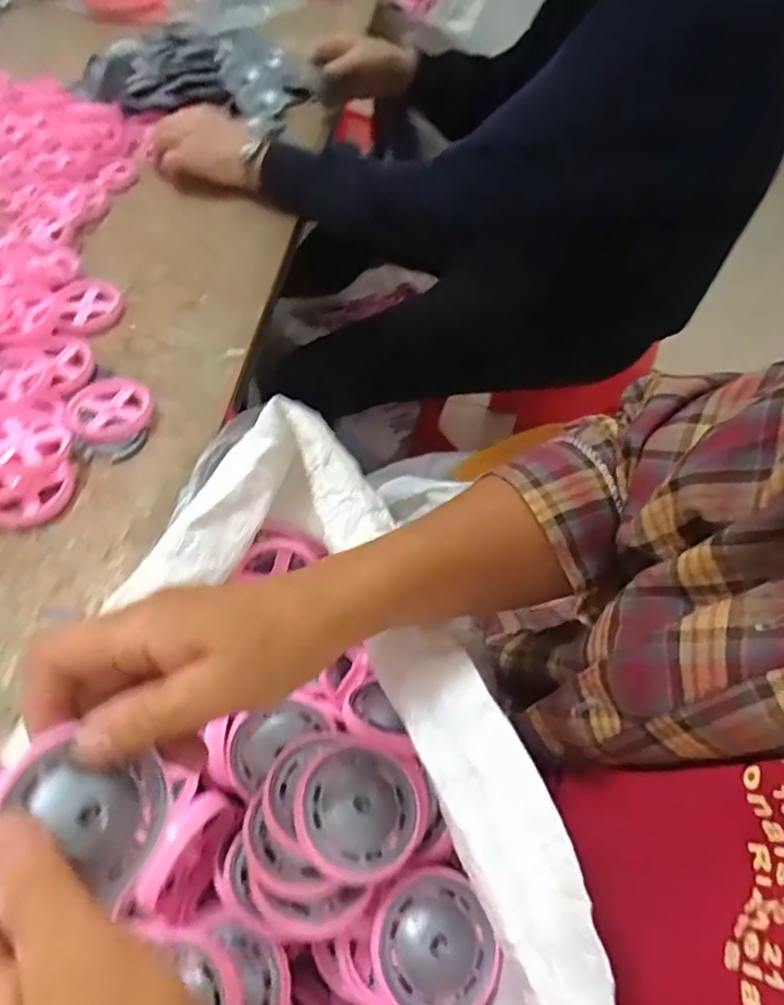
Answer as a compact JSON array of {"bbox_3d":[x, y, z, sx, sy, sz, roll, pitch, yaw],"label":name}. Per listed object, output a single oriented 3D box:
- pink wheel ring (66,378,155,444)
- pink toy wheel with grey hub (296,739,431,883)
[{"bbox_3d":[-0.230,-0.076,0.493,0.066,0.014,0.051,-30,62,-21],"label":"pink wheel ring"},{"bbox_3d":[-0.017,0.157,0.309,0.063,0.019,0.063,8,47,-9],"label":"pink toy wheel with grey hub"}]

